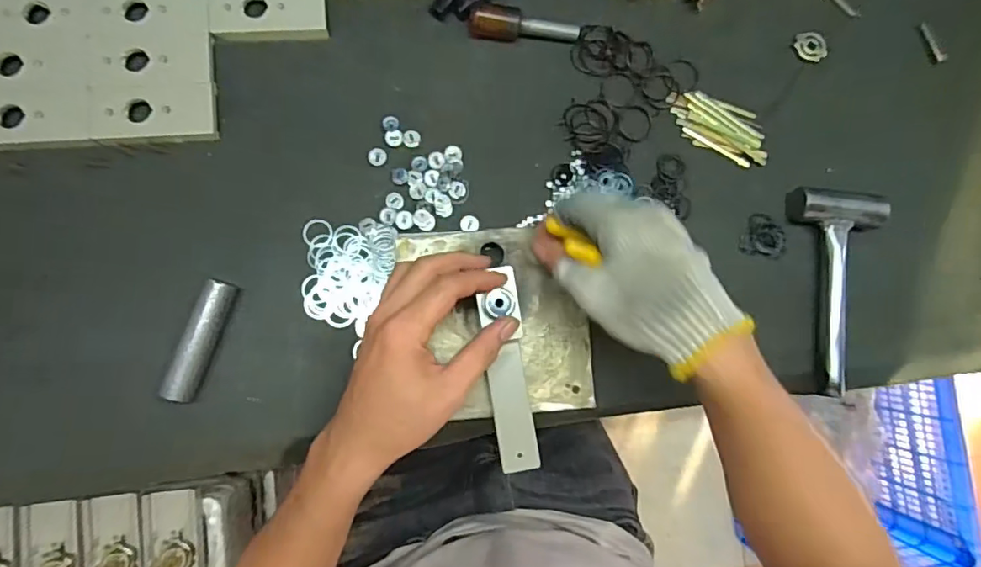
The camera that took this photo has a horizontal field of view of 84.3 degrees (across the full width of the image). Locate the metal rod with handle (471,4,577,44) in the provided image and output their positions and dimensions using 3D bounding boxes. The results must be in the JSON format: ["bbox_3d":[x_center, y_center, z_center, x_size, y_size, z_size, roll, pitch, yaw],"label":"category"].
[{"bbox_3d":[0.030,-0.223,0.467,0.095,0.023,0.024,3,83,-5],"label":"metal rod with handle"}]

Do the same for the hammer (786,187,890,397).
[{"bbox_3d":[0.302,0.005,0.468,0.072,0.031,0.174,3,83,-5],"label":"hammer"}]

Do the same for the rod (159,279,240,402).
[{"bbox_3d":[-0.221,0.043,0.413,0.019,0.023,0.093,19,82,-3],"label":"rod"}]

